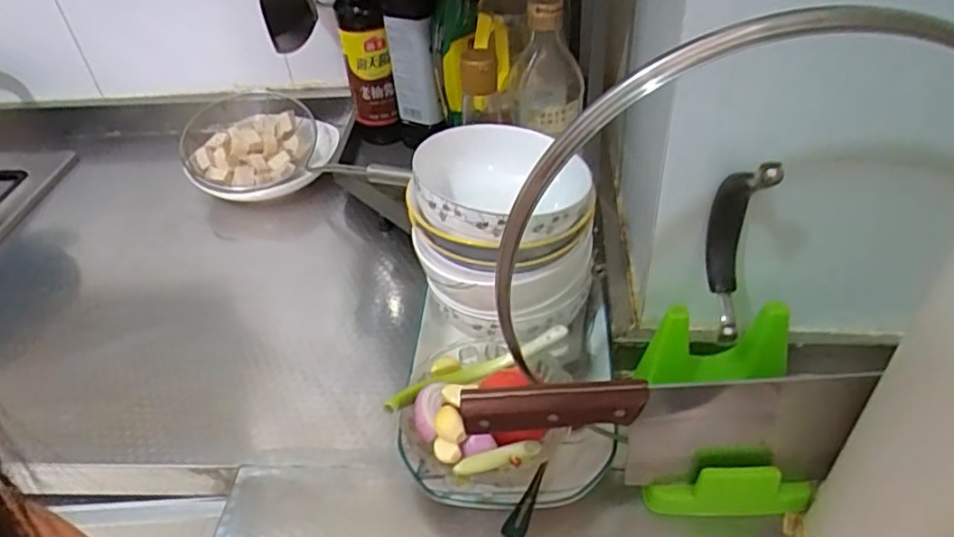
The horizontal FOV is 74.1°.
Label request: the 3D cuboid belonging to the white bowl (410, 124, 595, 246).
[{"bbox_3d":[0.017,-0.063,0.517,0.138,0.058,0.147,-11,42,-7],"label":"white bowl"}]

